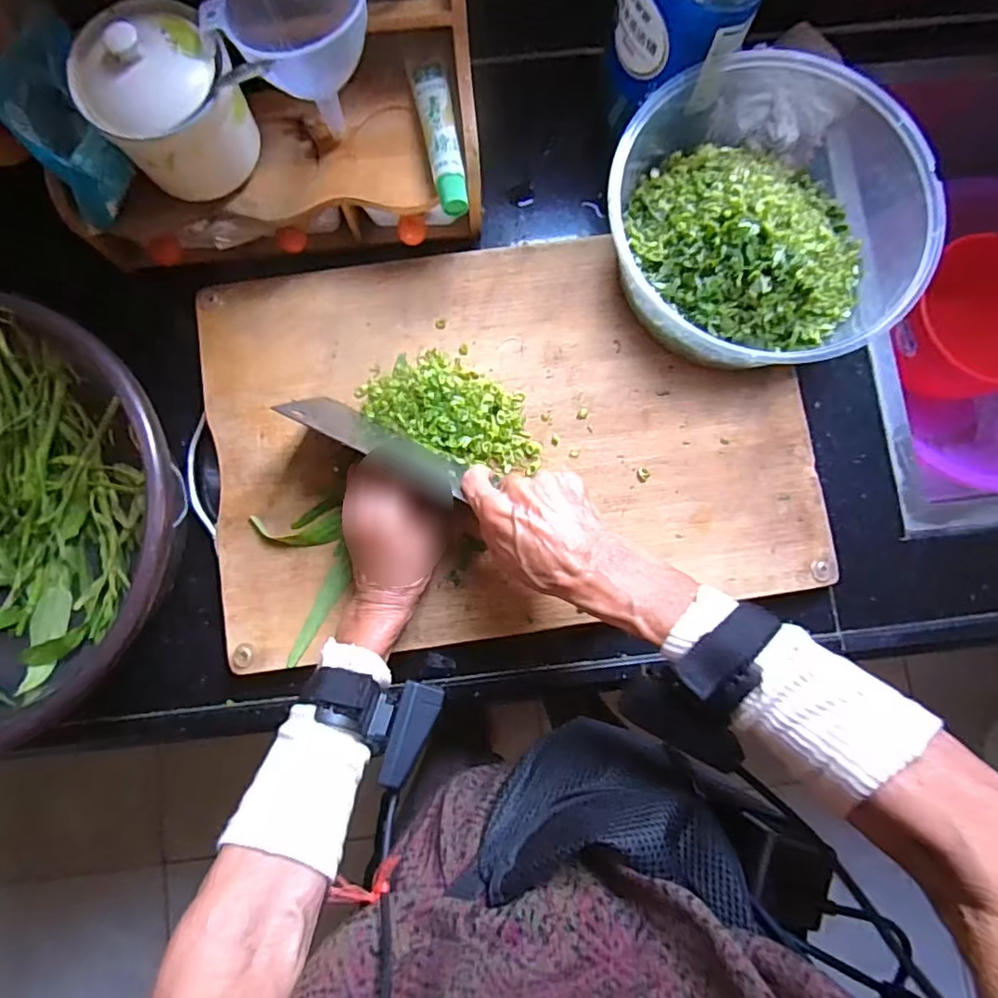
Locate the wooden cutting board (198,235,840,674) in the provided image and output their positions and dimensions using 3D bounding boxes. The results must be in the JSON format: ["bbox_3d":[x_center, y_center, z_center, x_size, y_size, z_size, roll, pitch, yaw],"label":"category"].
[{"bbox_3d":[0.010,-0.054,0.485,0.493,0.027,0.322,-7,83,-5],"label":"wooden cutting board"}]

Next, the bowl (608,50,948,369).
[{"bbox_3d":[0.207,-0.231,0.464,0.232,0.099,0.259,19,84,1],"label":"bowl"}]

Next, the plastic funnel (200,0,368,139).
[{"bbox_3d":[-0.136,-0.306,0.405,0.085,0.101,0.084,41,85,3],"label":"plastic funnel"}]

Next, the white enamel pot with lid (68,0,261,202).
[{"bbox_3d":[-0.231,-0.276,0.401,0.090,0.094,0.095,-37,86,-4],"label":"white enamel pot with lid"}]

